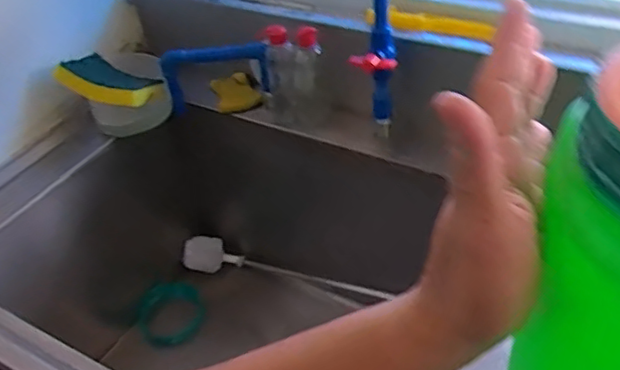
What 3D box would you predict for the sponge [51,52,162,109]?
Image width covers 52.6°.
[{"bbox_3d":[-0.315,-0.166,0.993,0.153,0.046,0.079,13,40,-13],"label":"sponge"}]

